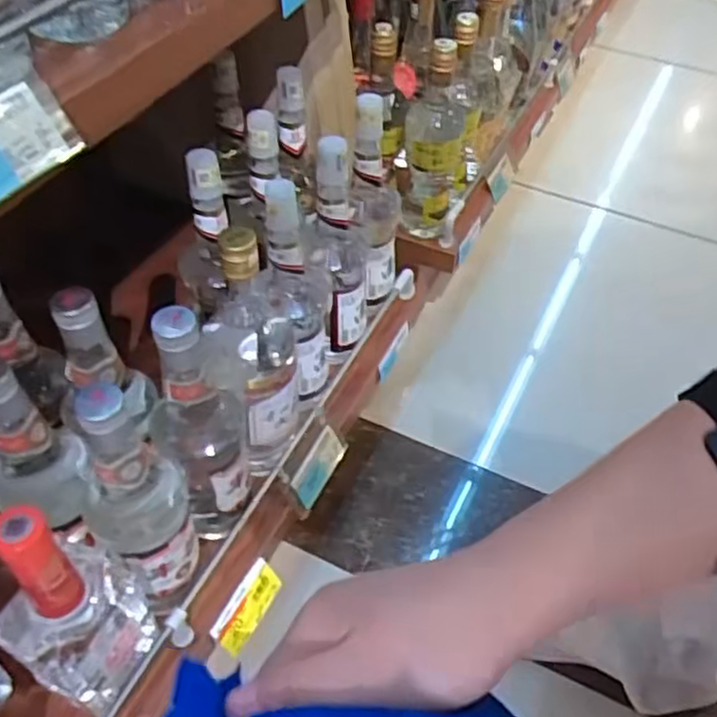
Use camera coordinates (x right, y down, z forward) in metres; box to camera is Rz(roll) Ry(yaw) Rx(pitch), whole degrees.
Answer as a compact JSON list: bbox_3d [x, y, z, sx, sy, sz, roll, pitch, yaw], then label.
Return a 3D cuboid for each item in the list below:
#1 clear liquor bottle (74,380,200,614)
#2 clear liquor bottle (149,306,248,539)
[{"bbox_3d":[-0.168,0.101,0.541,0.071,0.240,0.067,-28,55,-24],"label":"clear liquor bottle"},{"bbox_3d":[-0.129,0.047,0.603,0.072,0.240,0.067,-32,57,-26],"label":"clear liquor bottle"}]

